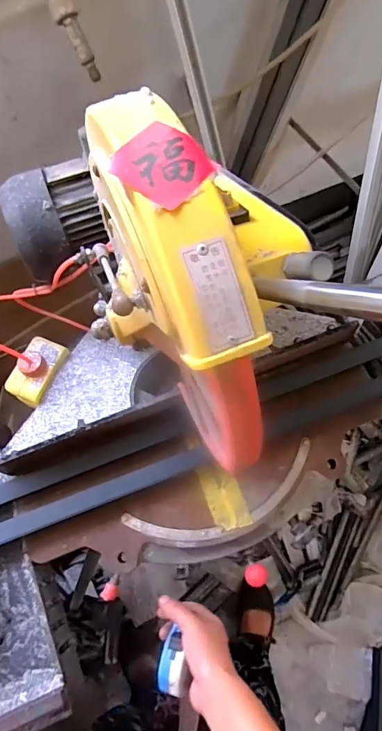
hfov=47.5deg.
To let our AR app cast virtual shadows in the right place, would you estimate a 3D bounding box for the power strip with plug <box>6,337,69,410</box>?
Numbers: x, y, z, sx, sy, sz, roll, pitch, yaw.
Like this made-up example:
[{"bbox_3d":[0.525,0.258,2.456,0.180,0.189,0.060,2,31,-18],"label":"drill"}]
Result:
[{"bbox_3d":[-0.242,0.004,0.670,0.060,0.044,0.101,24,73,8],"label":"power strip with plug"}]

